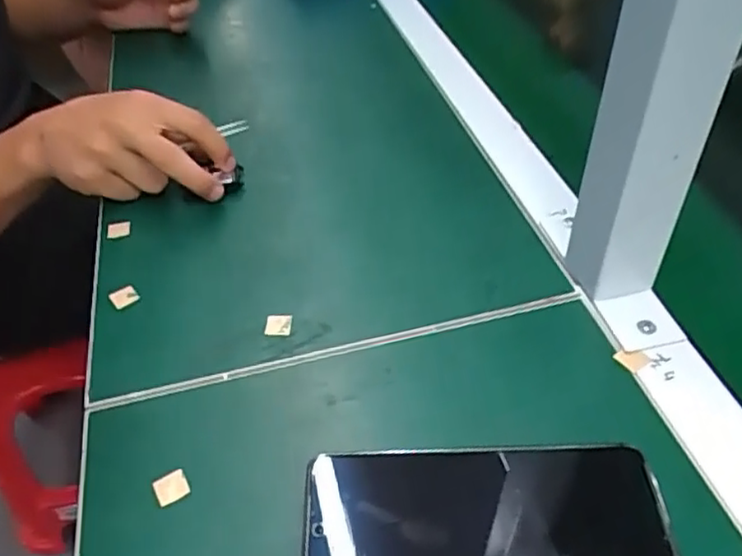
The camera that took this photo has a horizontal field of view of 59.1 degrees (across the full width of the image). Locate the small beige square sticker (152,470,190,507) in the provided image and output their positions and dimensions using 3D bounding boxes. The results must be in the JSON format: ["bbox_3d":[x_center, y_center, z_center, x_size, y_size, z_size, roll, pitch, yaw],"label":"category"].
[{"bbox_3d":[-0.100,0.106,0.328,0.016,0.004,0.015,-25,48,-20],"label":"small beige square sticker"}]

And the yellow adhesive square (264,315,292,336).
[{"bbox_3d":[-0.057,0.029,0.400,0.016,0.004,0.013,0,44,4],"label":"yellow adhesive square"}]

